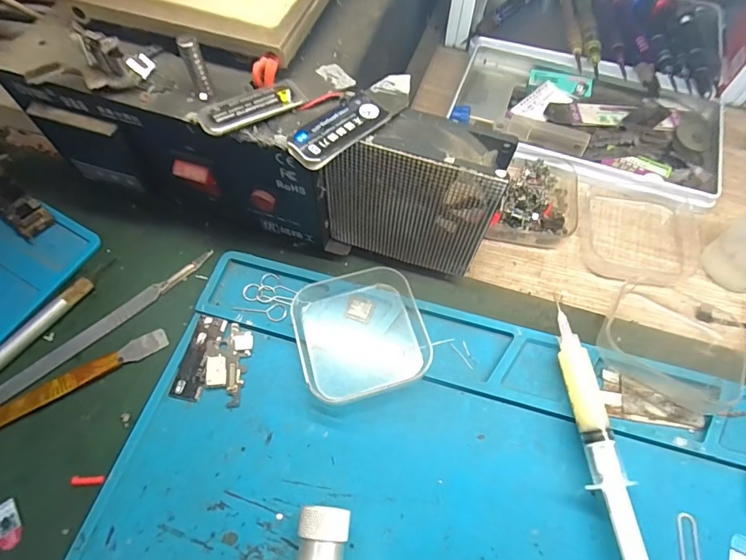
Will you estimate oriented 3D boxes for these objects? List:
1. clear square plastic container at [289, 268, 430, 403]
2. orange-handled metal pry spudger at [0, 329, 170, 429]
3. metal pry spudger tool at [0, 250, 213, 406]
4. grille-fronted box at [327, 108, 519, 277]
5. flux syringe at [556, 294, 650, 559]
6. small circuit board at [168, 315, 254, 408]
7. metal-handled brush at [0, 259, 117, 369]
[{"bbox_3d":[-0.006,0.026,0.229,0.064,0.009,0.065,-15,64,-8],"label":"clear square plastic container"},{"bbox_3d":[-0.162,0.056,0.216,0.118,0.006,0.012,-29,67,-14],"label":"orange-handled metal pry spudger"},{"bbox_3d":[-0.143,0.024,0.235,0.129,0.005,0.009,-39,70,-18],"label":"metal pry spudger tool"},{"bbox_3d":[0.019,-0.039,0.223,0.077,0.091,0.030,15,64,7],"label":"grille-fronted box"},{"bbox_3d":[0.103,0.078,0.199,0.015,0.015,0.133,-5,63,-3],"label":"flux syringe"},{"bbox_3d":[-0.081,0.041,0.225,0.033,0.004,0.043,9,64,4],"label":"small circuit board"},{"bbox_3d":[-0.190,0.040,0.222,0.007,0.010,0.137,32,67,15],"label":"metal-handled brush"}]

